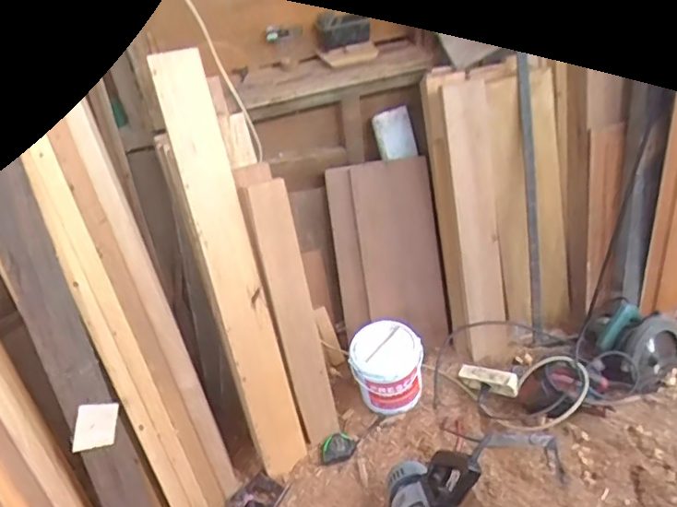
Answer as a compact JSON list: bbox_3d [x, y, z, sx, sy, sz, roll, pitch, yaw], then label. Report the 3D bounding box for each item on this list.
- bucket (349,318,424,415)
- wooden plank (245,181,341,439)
[{"bbox_3d":[0.128,0.297,1.467,0.182,0.208,0.189,-4,38,3],"label":"bucket"},{"bbox_3d":[-0.093,0.155,1.281,0.081,0.657,0.028,-14,22,-7],"label":"wooden plank"}]

